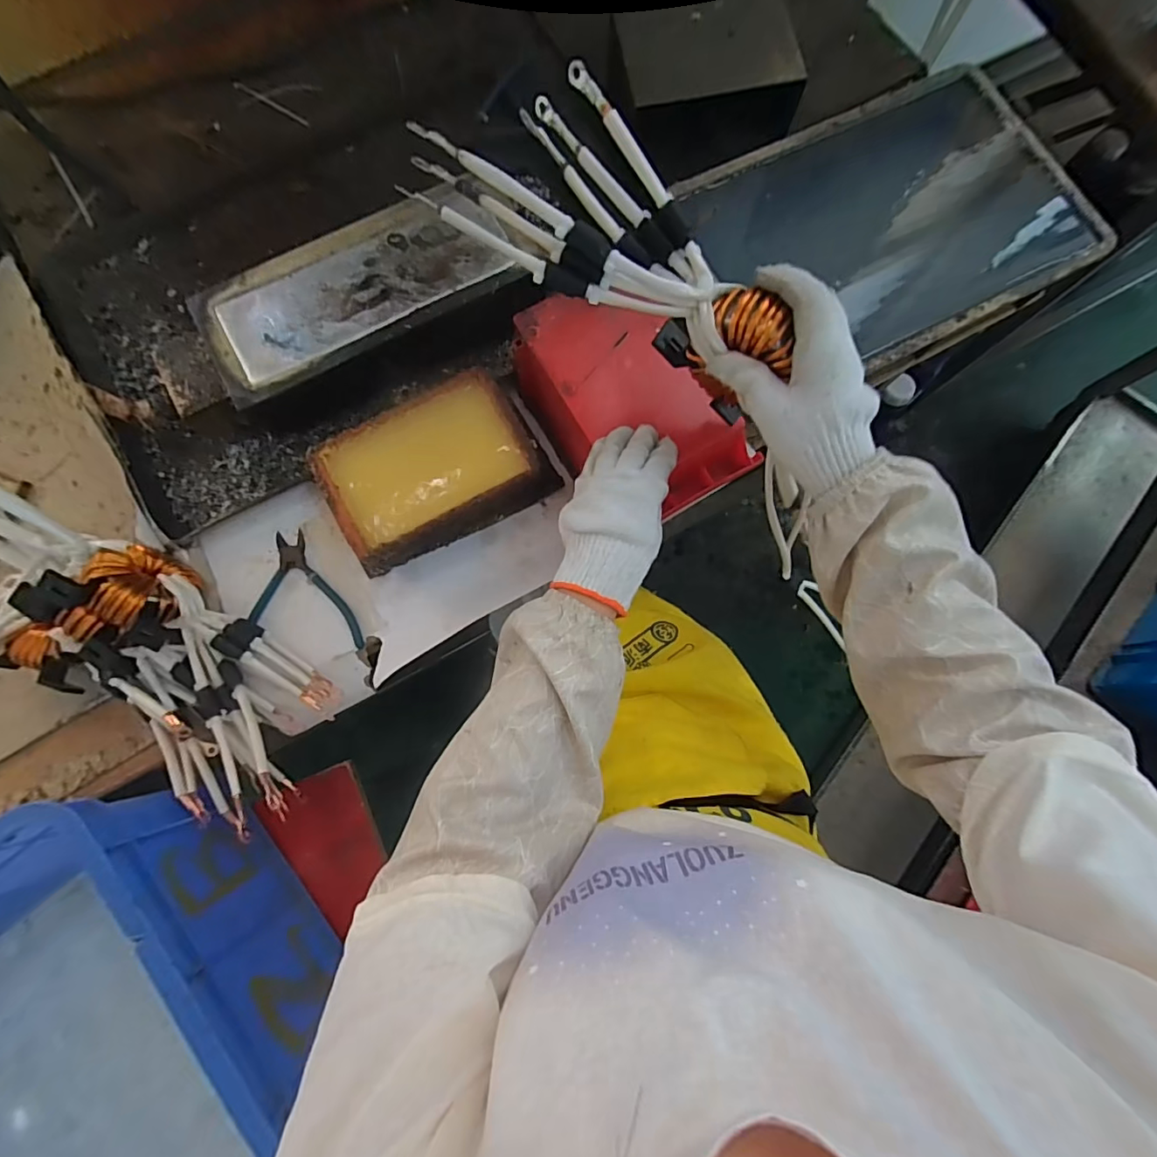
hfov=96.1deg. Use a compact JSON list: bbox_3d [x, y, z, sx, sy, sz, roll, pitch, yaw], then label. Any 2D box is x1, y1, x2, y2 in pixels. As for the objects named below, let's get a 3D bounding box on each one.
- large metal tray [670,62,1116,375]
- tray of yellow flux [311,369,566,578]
[{"bbox_3d":[0.377,-0.416,0.594,0.434,0.036,0.299,-29,81,-6],"label":"large metal tray"},{"bbox_3d":[-0.148,-0.115,0.547,0.222,0.069,0.139,-28,81,-6],"label":"tray of yellow flux"}]

